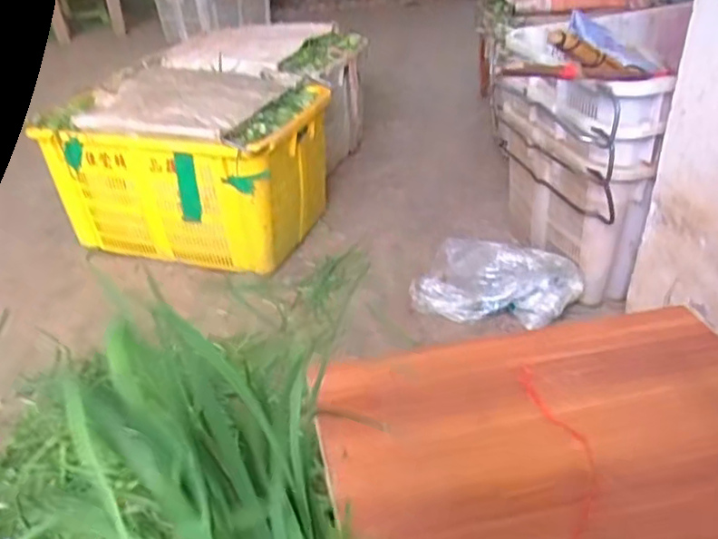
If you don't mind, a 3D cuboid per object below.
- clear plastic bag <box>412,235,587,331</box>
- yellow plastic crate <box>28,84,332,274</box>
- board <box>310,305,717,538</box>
[{"bbox_3d":[0.294,0.017,1.348,0.338,0.142,0.144,12,36,23],"label":"clear plastic bag"},{"bbox_3d":[-0.433,-0.283,1.740,0.661,0.335,0.459,10,35,20],"label":"yellow plastic crate"},{"bbox_3d":[0.238,0.175,0.701,0.537,0.016,0.358,-5,31,-9],"label":"board"}]

